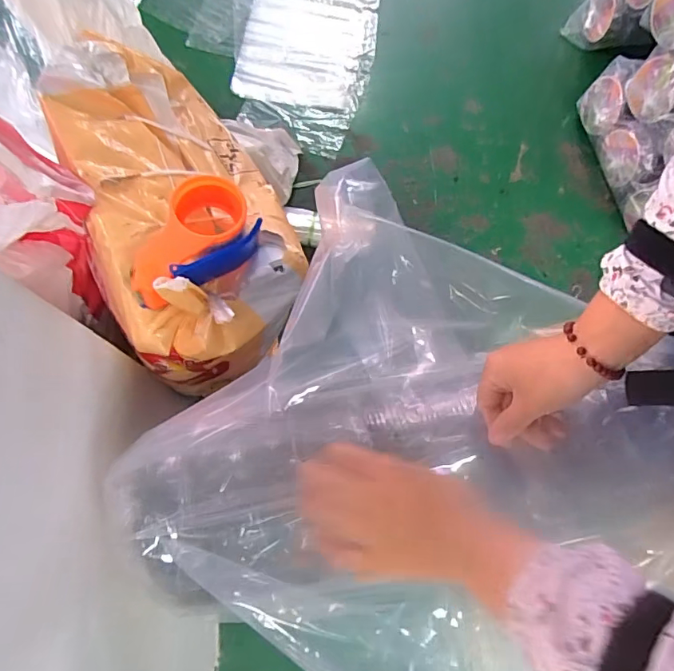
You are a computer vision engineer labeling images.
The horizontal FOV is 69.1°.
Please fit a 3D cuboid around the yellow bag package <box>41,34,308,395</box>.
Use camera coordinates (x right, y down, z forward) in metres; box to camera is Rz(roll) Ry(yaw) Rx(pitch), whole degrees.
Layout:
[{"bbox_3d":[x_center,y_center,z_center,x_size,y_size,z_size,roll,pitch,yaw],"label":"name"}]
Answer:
[{"bbox_3d":[-0.185,-0.163,0.567,0.219,0.116,0.378,-22,76,-10],"label":"yellow bag package"}]

